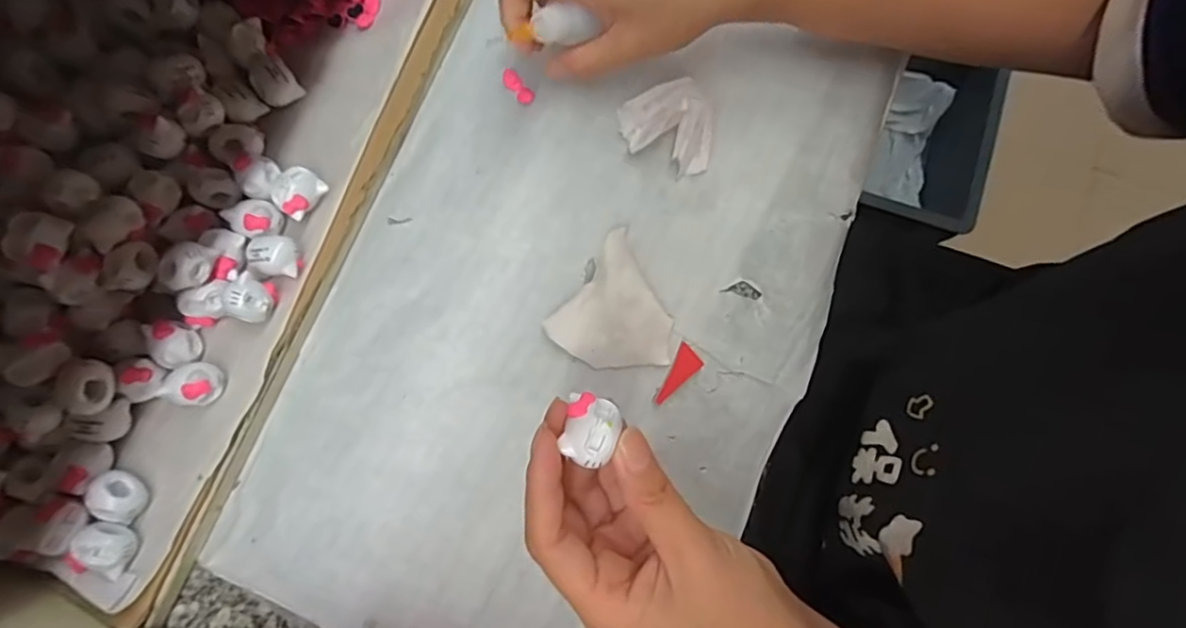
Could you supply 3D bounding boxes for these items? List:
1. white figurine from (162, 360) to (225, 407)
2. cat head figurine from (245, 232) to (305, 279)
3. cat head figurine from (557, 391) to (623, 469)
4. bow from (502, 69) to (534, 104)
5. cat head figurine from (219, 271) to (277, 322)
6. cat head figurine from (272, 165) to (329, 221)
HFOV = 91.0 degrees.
[{"bbox_3d":[-0.199,0.035,0.290,0.023,0.017,0.021,1,80,0],"label":"white figurine"},{"bbox_3d":[-0.165,-0.031,0.302,0.024,0.016,0.022,1,80,0],"label":"cat head figurine"},{"bbox_3d":[-0.001,0.042,0.214,0.020,0.009,0.023,22,81,4],"label":"cat head figurine"},{"bbox_3d":[-0.044,-0.134,0.342,0.010,0.004,0.025,-40,82,-7],"label":"bow"},{"bbox_3d":[-0.175,-0.008,0.294,0.024,0.027,0.022,16,80,3],"label":"cat head figurine"},{"bbox_3d":[-0.157,-0.065,0.309,0.024,0.016,0.025,0,80,0],"label":"cat head figurine"}]

